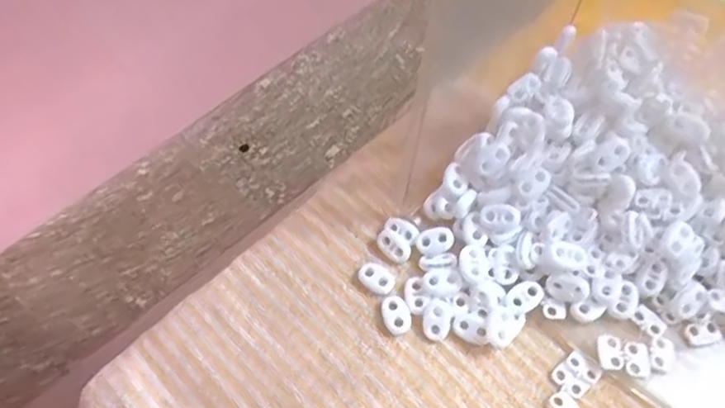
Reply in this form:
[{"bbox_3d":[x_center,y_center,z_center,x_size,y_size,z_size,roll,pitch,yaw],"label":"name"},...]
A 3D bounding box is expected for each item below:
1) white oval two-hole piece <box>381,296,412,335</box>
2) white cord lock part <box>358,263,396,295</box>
[{"bbox_3d":[0.019,0.064,0.332,0.015,0.005,0.022,-15,62,-5],"label":"white oval two-hole piece"},{"bbox_3d":[0.009,0.045,0.343,0.022,0.006,0.015,37,70,20],"label":"white cord lock part"}]

